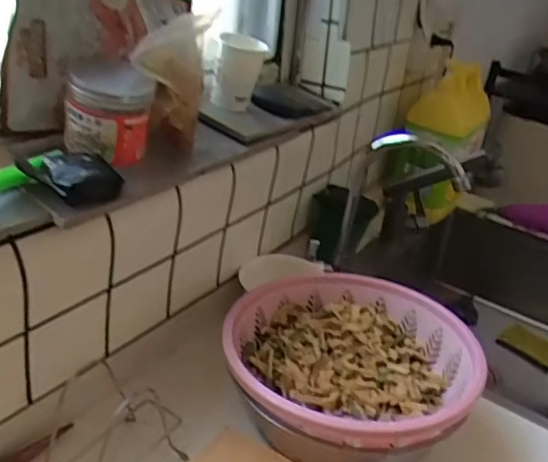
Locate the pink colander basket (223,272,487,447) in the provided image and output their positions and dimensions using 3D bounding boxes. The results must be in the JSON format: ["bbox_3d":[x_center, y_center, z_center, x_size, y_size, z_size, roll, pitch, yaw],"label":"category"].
[{"bbox_3d":[0.085,0.152,0.658,0.272,0.099,0.270,6,28,-3],"label":"pink colander basket"}]

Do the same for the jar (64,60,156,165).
[{"bbox_3d":[-0.168,-0.121,0.579,0.081,0.081,0.079,-3,30,-18],"label":"jar"}]

